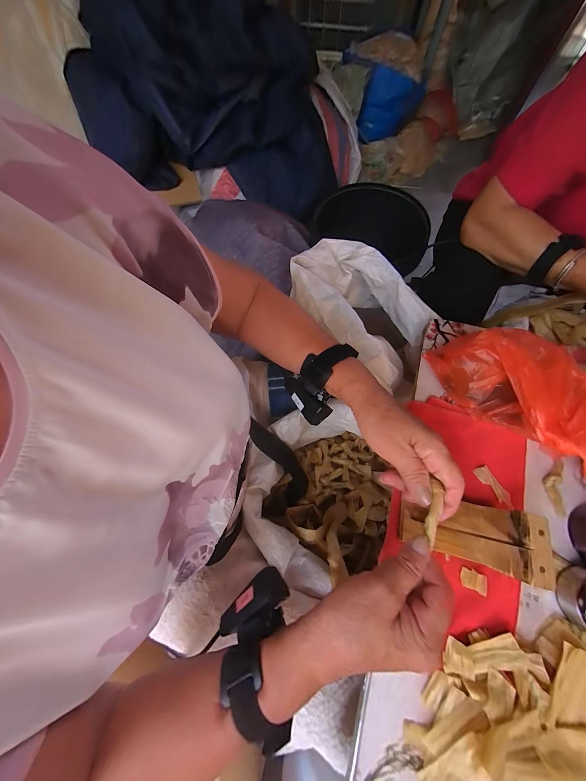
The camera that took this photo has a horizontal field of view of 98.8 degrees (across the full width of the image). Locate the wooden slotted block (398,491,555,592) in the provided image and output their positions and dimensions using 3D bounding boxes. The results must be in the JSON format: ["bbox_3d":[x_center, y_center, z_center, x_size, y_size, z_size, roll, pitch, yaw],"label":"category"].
[{"bbox_3d":[0.178,0.146,0.261,0.106,0.072,0.058,11,70,5],"label":"wooden slotted block"}]

